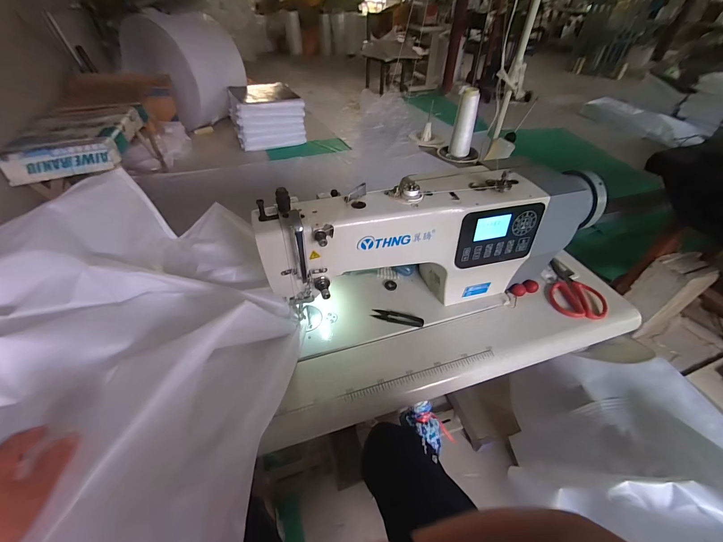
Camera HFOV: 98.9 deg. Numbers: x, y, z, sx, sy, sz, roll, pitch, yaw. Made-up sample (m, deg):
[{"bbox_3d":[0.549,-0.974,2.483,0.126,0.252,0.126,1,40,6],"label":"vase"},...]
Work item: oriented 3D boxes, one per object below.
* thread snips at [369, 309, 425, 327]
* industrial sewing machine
[{"bbox_3d":[0.069,0.086,0.587,0.098,0.007,0.027,13,45,10],"label":"thread snips"},{"bbox_3d":[0.139,-0.045,0.561,0.600,0.245,0.123,-11,46,-14],"label":"industrial sewing machine"}]

